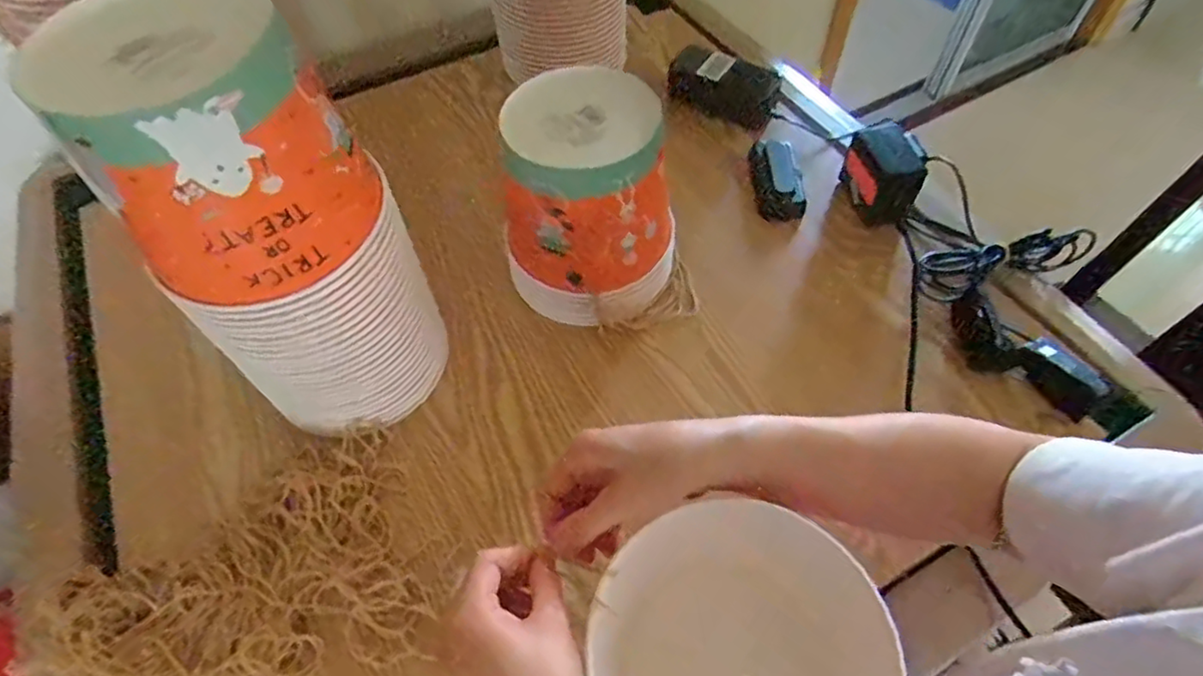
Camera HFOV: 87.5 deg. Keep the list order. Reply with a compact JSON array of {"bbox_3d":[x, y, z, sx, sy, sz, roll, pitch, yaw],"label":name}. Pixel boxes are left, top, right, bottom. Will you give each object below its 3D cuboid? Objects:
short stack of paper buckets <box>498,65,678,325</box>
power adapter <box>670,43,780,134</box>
[{"bbox_3d":[-0.008,-0.117,0.573,0.148,0.178,0.137,5,56,4],"label":"short stack of paper buckets"},{"bbox_3d":[0.151,-0.315,0.779,0.137,0.061,0.048,31,62,20],"label":"power adapter"}]

